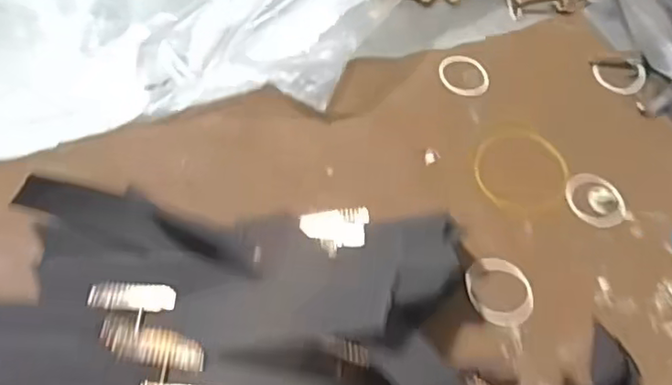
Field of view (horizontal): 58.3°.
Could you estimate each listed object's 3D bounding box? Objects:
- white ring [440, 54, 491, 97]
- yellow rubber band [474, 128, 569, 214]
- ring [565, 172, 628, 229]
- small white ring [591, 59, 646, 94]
[{"bbox_3d":[0.102,-0.093,0.479,0.040,0.004,0.038,2,55,-3],"label":"white ring"},{"bbox_3d":[0.132,-0.018,0.428,0.066,0.004,0.078,17,56,7],"label":"yellow rubber band"},{"bbox_3d":[0.180,0.005,0.416,0.040,0.004,0.042,2,55,-3],"label":"ring"},{"bbox_3d":[0.230,-0.094,0.484,0.042,0.004,0.039,2,55,-3],"label":"small white ring"}]

